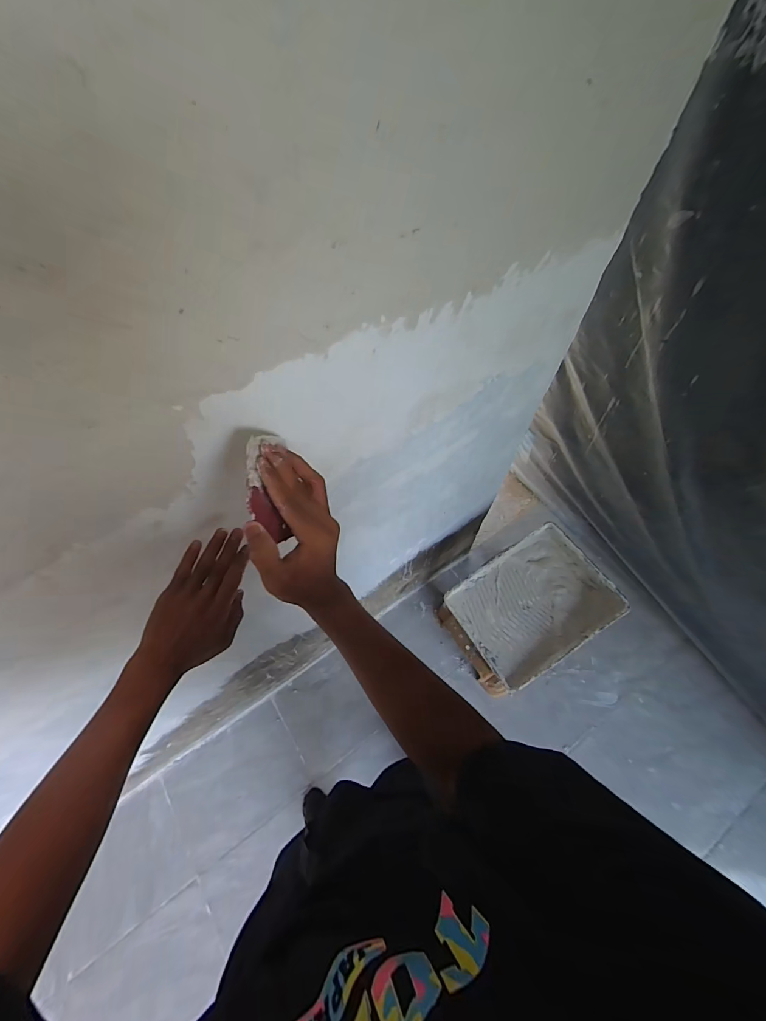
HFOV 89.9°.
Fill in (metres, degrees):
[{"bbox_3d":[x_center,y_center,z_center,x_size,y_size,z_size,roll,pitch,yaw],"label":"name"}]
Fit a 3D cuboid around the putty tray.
[{"bbox_3d":[0.369,0.239,0.976,0.362,0.106,0.282,-30,67,-12],"label":"putty tray"}]

